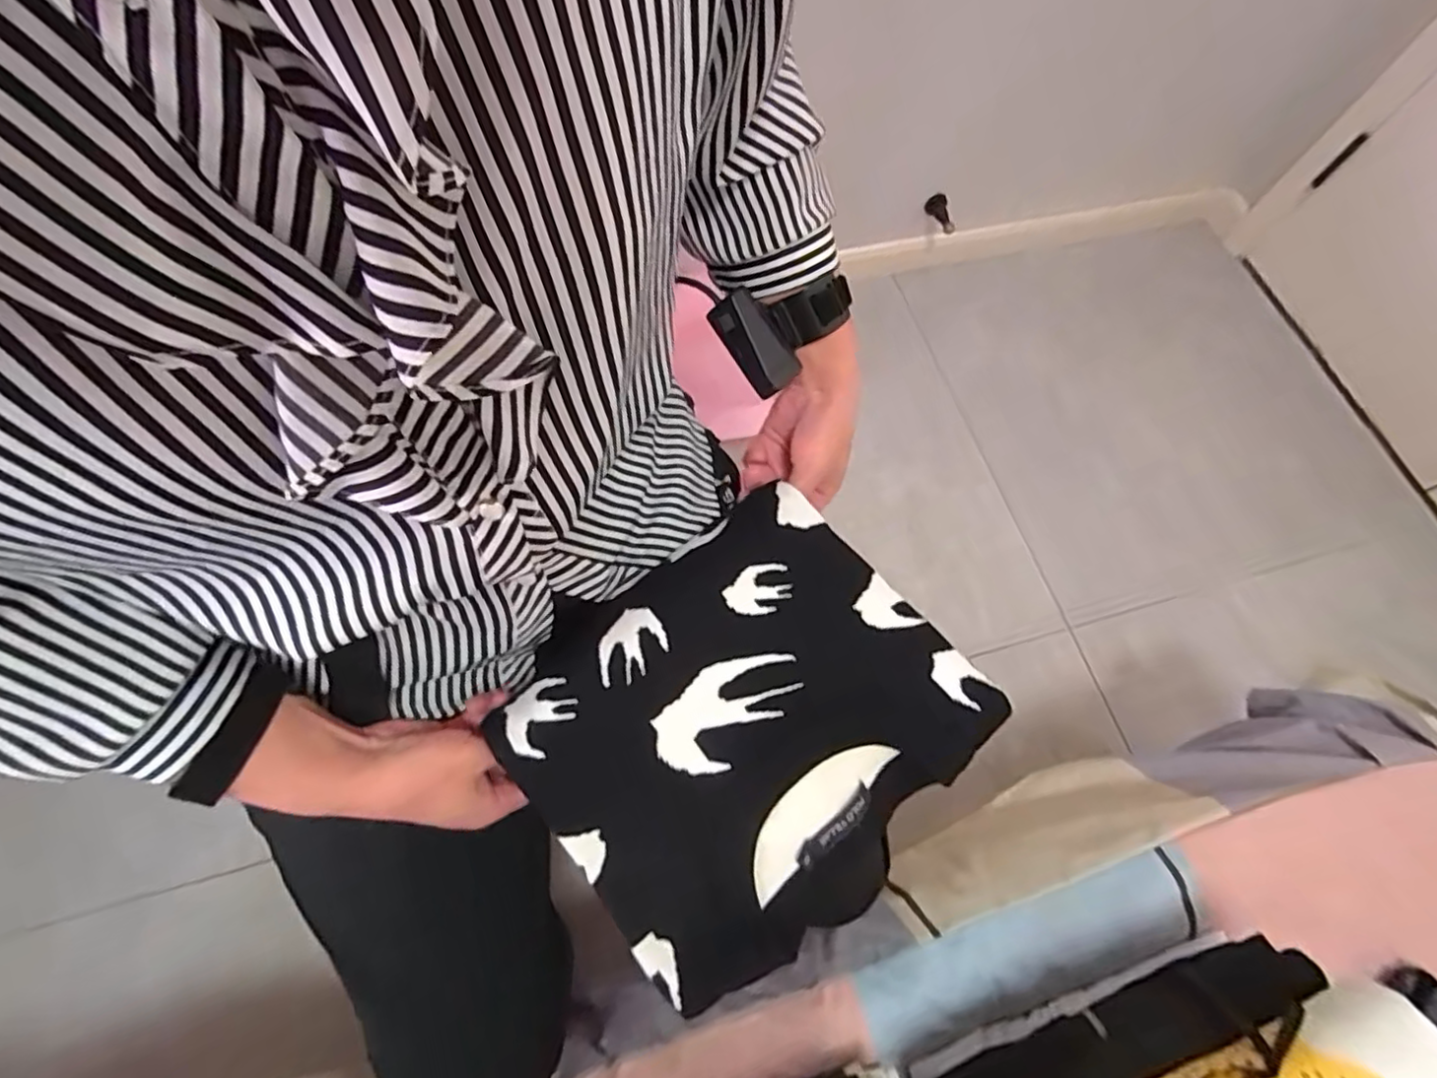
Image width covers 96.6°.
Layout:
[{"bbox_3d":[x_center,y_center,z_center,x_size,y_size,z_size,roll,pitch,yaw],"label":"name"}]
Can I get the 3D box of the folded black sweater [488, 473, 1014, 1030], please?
[{"bbox_3d":[0.015,0.119,0.411,0.260,0.043,0.231,-43,87,-8],"label":"folded black sweater"}]

